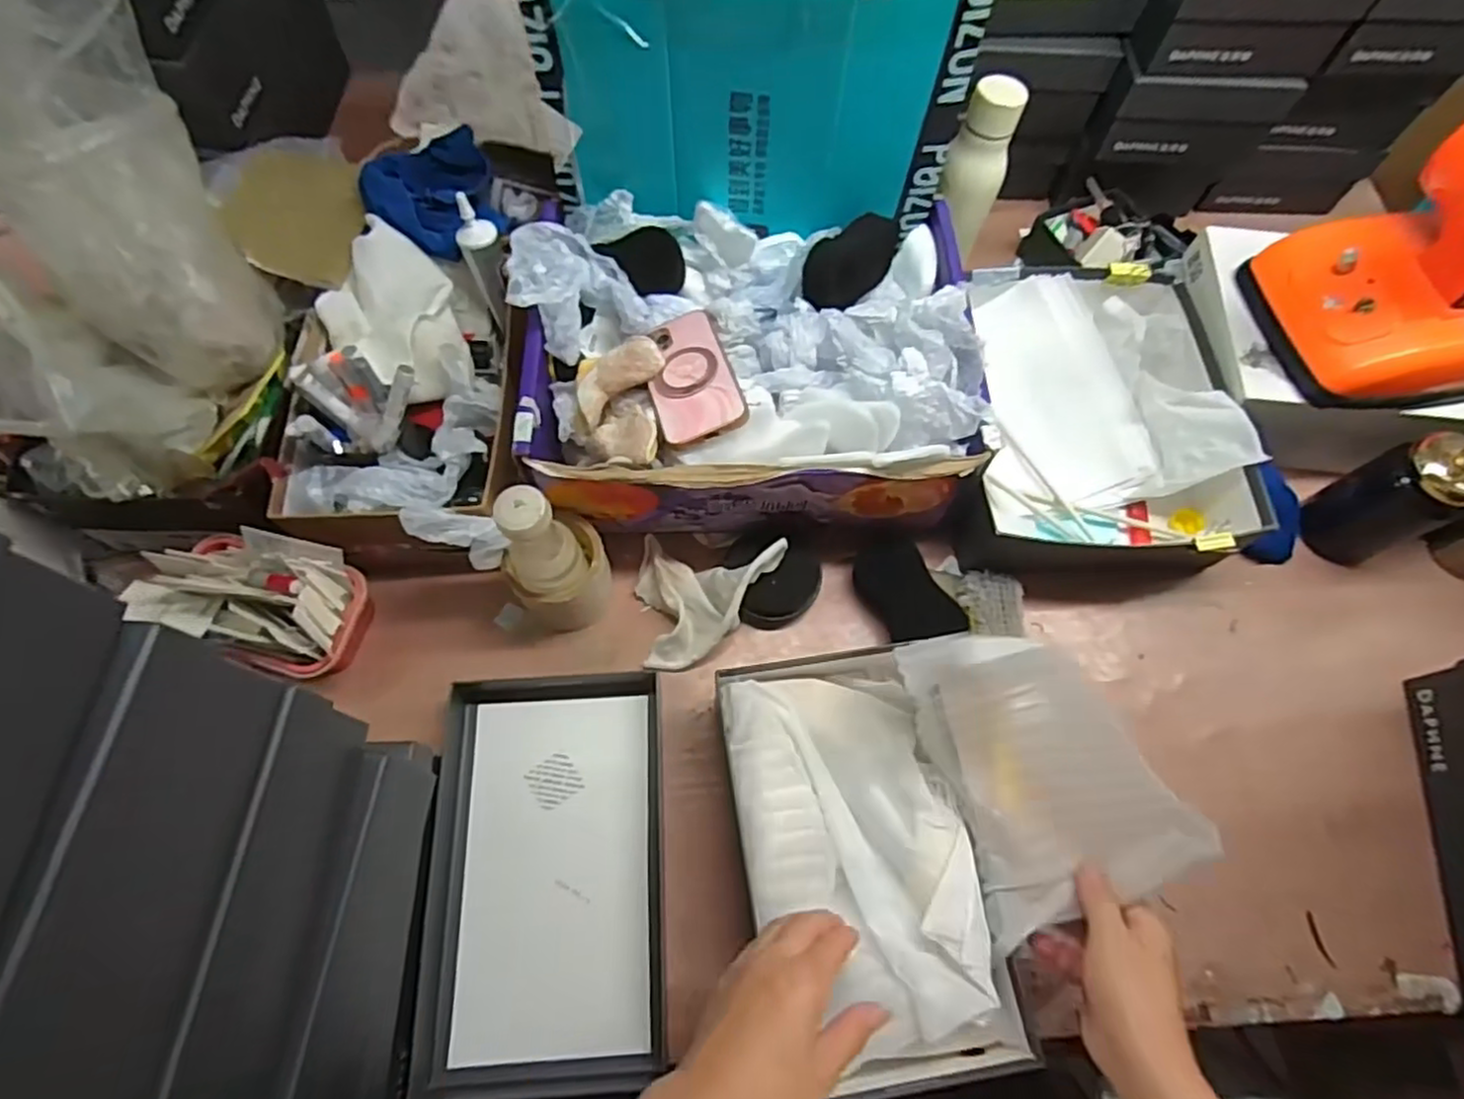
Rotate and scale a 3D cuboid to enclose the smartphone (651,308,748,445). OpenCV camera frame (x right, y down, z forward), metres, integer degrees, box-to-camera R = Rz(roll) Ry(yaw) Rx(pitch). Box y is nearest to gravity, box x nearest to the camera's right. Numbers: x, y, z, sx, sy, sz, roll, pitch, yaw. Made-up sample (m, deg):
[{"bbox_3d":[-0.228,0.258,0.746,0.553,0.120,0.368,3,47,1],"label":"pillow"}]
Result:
[{"bbox_3d":[-0.038,-0.155,0.617,0.074,0.013,0.150,-20,56,5],"label":"smartphone"}]

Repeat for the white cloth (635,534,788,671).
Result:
[{"bbox_3d":[-0.025,0.051,0.651,0.138,0.034,0.119,1,80,22],"label":"white cloth"}]

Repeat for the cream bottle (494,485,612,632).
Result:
[{"bbox_3d":[-0.147,0.012,0.594,0.083,0.178,0.065,-39,73,-16],"label":"cream bottle"}]

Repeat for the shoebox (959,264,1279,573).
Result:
[{"bbox_3d":[0.360,-0.136,0.714,0.250,0.095,0.326,4,67,0],"label":"shoebox"}]

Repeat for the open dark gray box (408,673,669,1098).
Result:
[{"bbox_3d":[-0.148,0.260,0.575,0.180,0.034,0.307,-3,67,-3],"label":"open dark gray box"}]

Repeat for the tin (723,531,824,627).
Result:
[{"bbox_3d":[0.042,0.023,0.650,0.085,0.094,0.016,-30,27,-18],"label":"tin"}]

